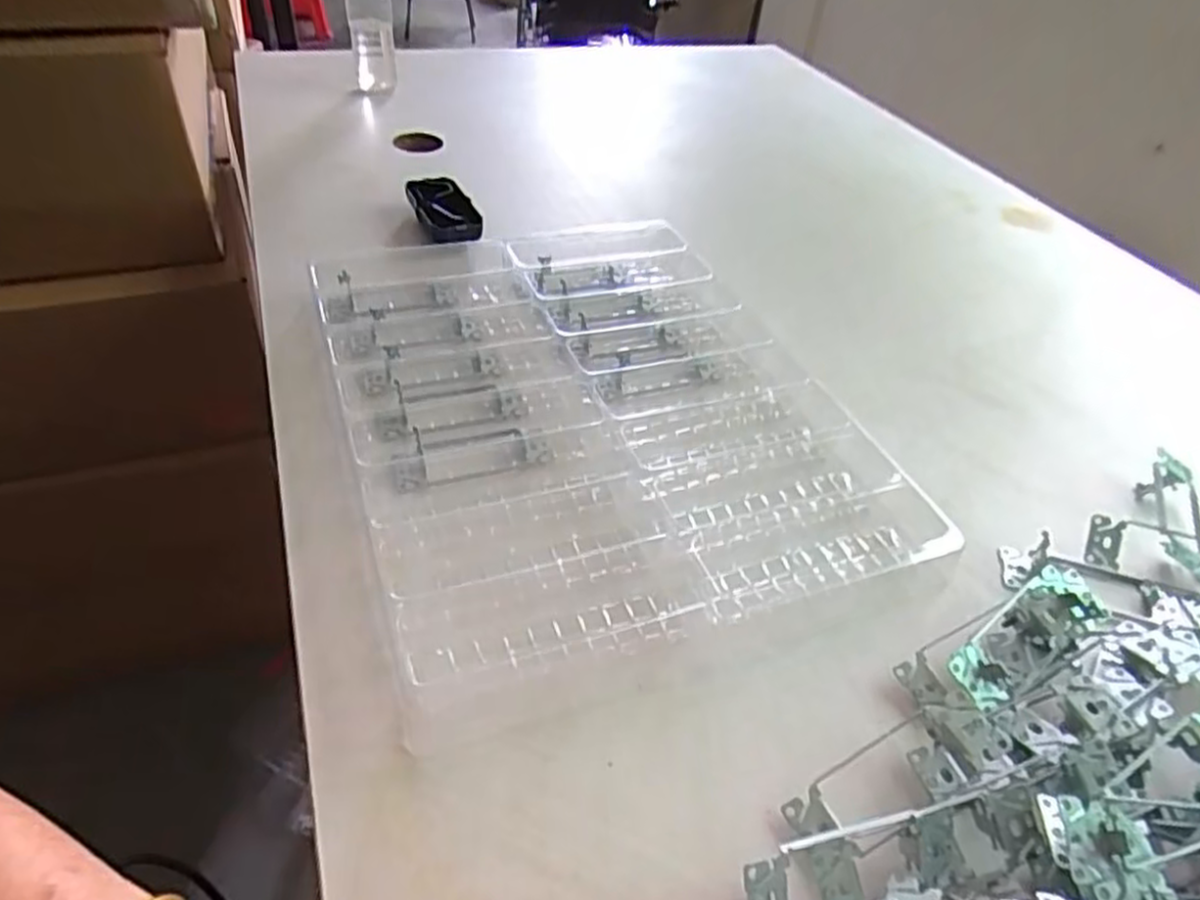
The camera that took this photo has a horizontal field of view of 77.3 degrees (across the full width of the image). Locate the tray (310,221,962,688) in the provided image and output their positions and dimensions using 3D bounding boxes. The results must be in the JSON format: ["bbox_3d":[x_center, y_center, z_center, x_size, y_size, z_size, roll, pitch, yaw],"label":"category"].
[{"bbox_3d":[-0.008,-0.044,0.557,0.347,0.046,0.434,-13,46,-18],"label":"tray"}]

